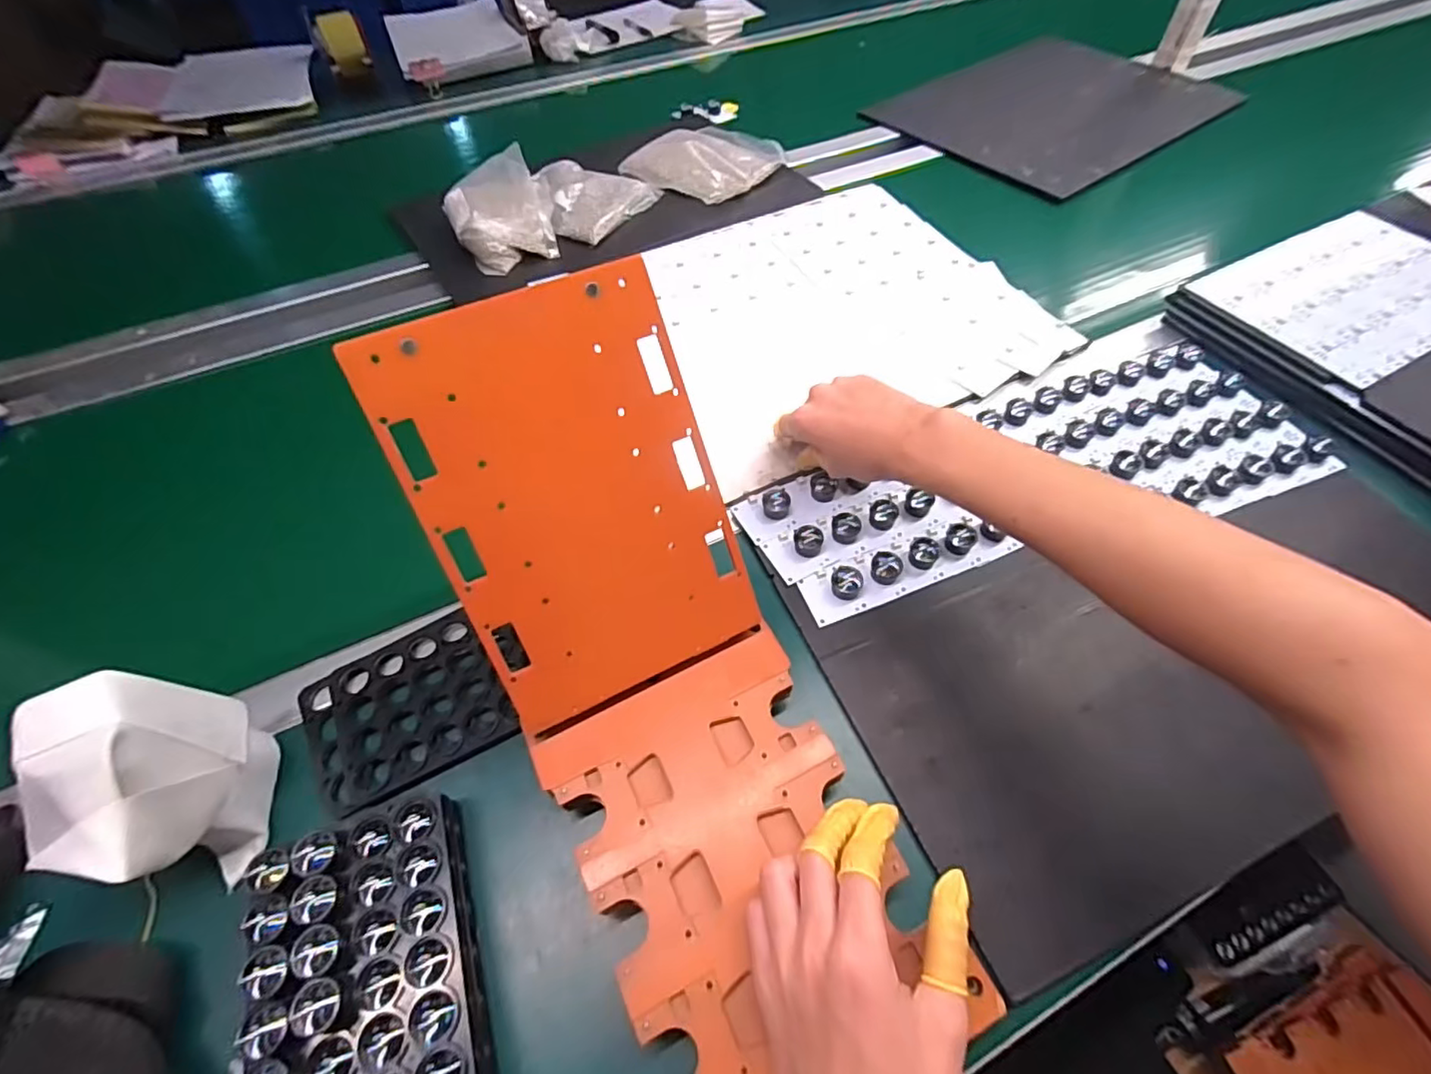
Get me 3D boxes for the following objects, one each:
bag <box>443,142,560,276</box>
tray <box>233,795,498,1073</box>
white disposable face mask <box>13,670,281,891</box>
[{"bbox_3d":[-0.260,-0.387,0.741,0.116,0.077,0.158,-21,58,-13],"label":"bag"},{"bbox_3d":[-0.169,0.240,0.299,0.094,0.050,0.190,-18,57,-11],"label":"tray"},{"bbox_3d":[-0.305,0.139,0.332,0.067,0.115,0.099,-17,57,-10],"label":"white disposable face mask"}]

